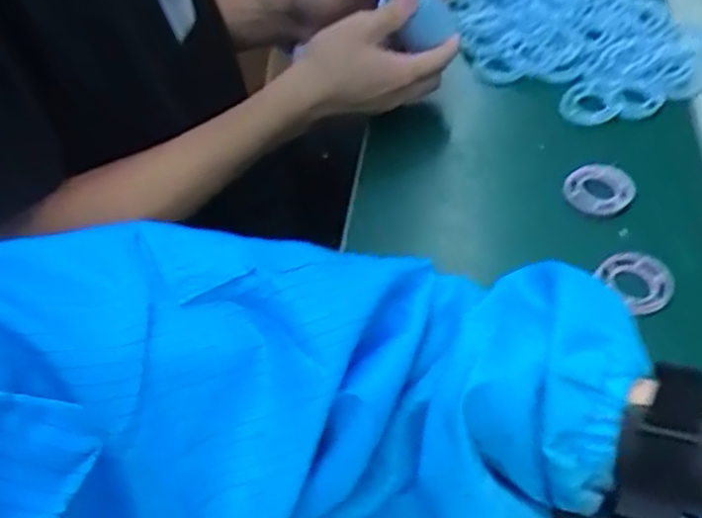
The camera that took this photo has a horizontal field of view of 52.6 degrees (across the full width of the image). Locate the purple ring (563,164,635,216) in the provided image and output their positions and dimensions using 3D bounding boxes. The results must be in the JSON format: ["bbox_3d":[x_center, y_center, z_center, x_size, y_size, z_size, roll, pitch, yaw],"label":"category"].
[{"bbox_3d":[0.207,-0.059,0.593,0.053,0.014,0.048,20,52,24],"label":"purple ring"}]

